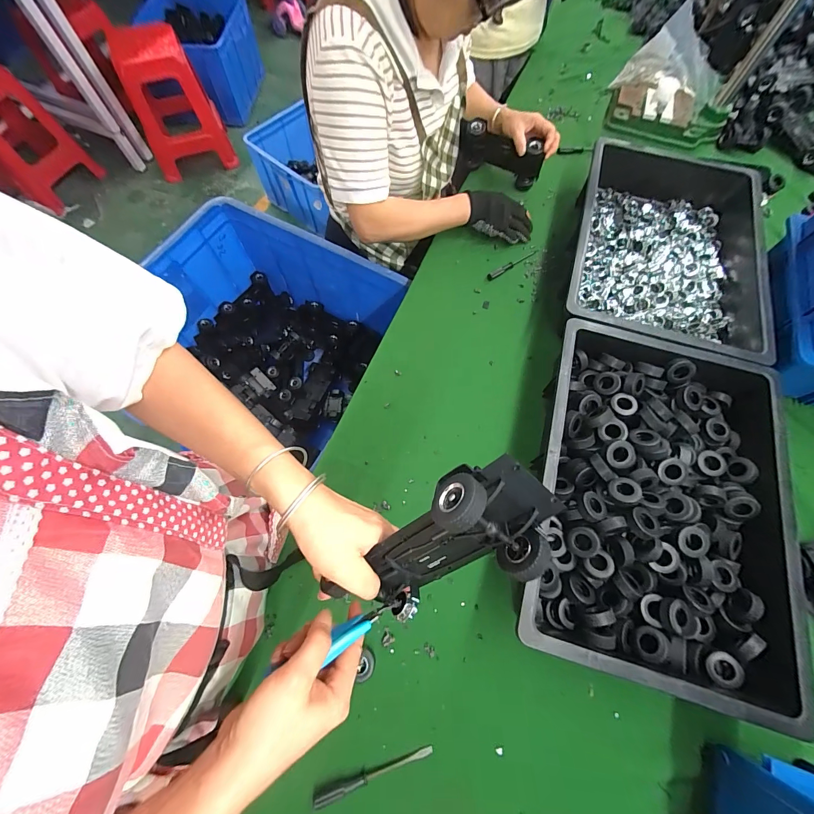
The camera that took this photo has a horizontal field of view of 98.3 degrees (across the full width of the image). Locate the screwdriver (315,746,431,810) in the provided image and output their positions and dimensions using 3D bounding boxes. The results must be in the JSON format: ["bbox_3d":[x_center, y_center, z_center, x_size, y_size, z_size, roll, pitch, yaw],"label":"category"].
[{"bbox_3d":[-0.037,0.419,0.400,0.137,0.016,0.010,-15,68,-8],"label":"screwdriver"}]

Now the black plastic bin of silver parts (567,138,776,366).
[{"bbox_3d":[0.487,-0.295,0.664,0.344,0.090,0.496,18,68,6],"label":"black plastic bin of silver parts"}]

